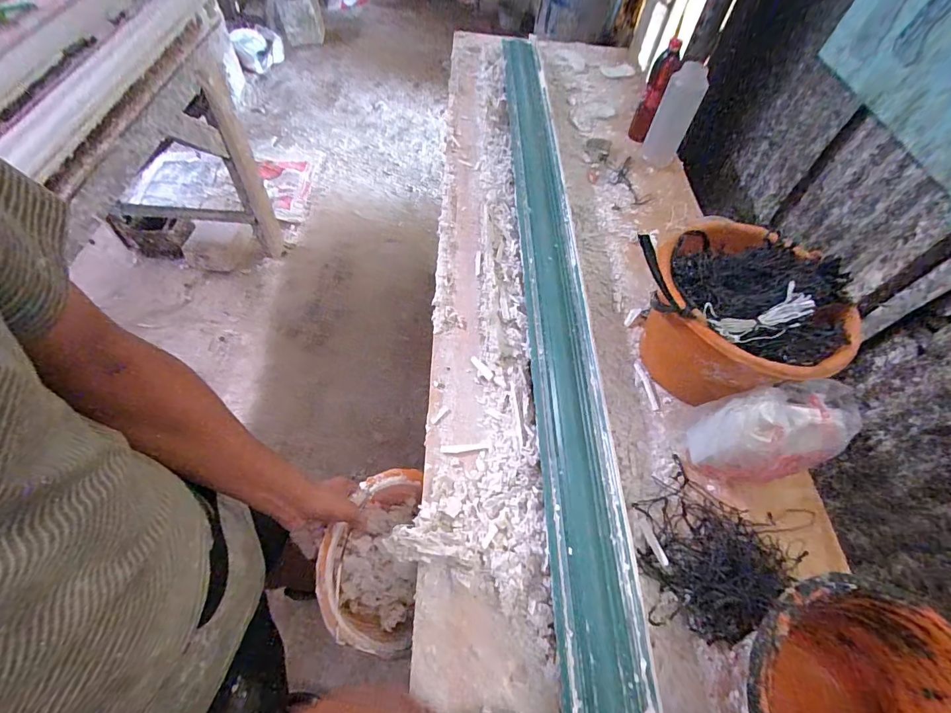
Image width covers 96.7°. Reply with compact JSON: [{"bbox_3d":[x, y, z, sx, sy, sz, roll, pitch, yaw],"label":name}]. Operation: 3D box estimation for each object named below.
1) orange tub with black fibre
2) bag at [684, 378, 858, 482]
[{"bbox_3d":[0.397,-0.052,0.679,0.253,0.206,0.267,15,57,5],"label":"orange tub with black fibre"},{"bbox_3d":[0.394,0.109,0.569,0.130,0.178,0.109,4,57,-2],"label":"bag"}]

